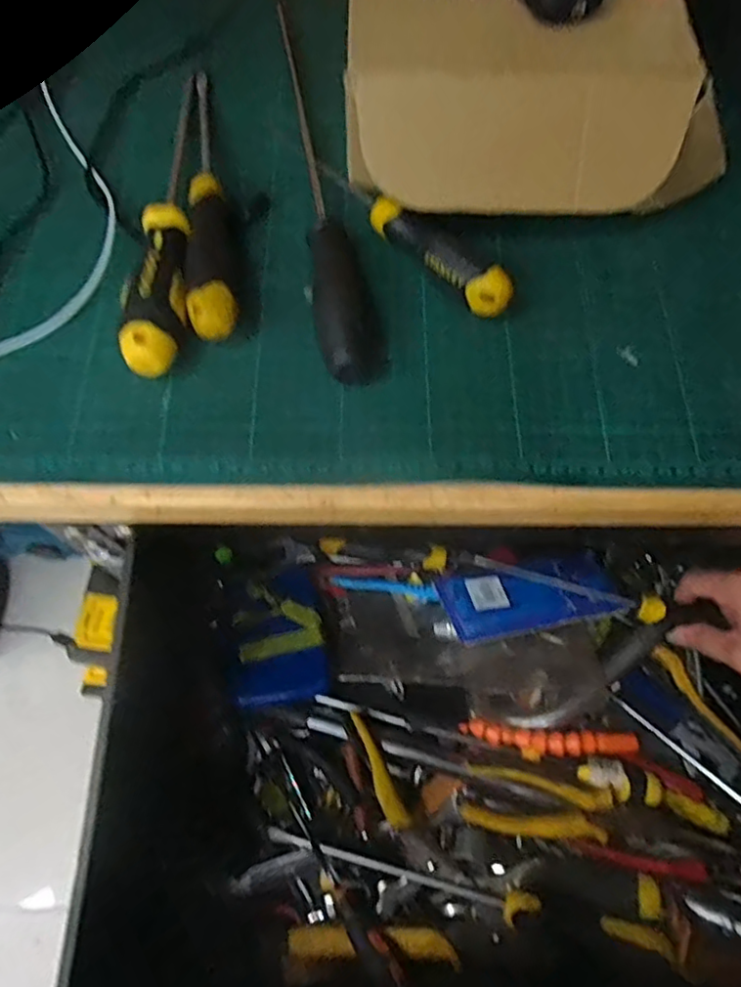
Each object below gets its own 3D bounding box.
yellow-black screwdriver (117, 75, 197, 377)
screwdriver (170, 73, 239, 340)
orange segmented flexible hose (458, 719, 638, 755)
[{"bbox_3d":[-0.125,-0.180,0.381,0.033,0.034,0.238,-2,69,-2],"label":"yellow-black screwdriver"},{"bbox_3d":[-0.108,-0.193,0.388,0.034,0.031,0.226,-8,69,-4],"label":"screwdriver"},{"bbox_3d":[0.144,0.197,0.491,0.139,0.012,0.020,5,67,2],"label":"orange segmented flexible hose"}]

